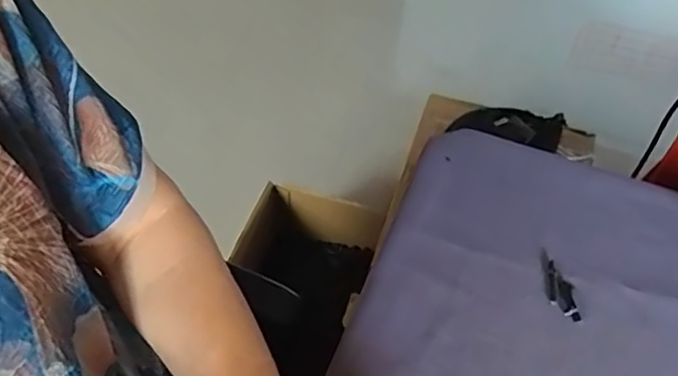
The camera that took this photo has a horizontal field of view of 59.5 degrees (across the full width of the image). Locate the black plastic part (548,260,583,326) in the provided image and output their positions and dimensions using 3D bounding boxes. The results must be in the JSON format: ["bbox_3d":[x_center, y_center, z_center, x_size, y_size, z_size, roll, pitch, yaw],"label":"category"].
[{"bbox_3d":[0.165,0.075,0.438,0.020,0.005,0.049,1,51,-2],"label":"black plastic part"}]

